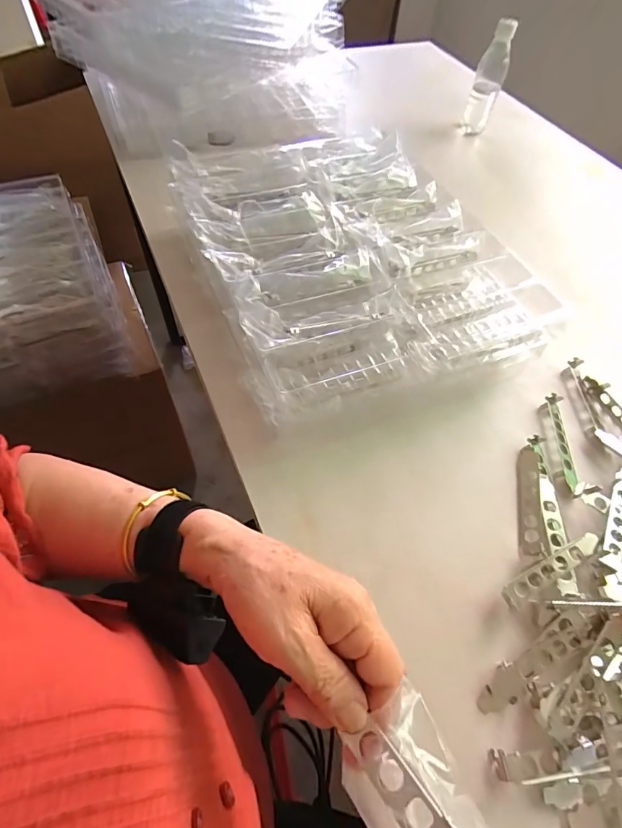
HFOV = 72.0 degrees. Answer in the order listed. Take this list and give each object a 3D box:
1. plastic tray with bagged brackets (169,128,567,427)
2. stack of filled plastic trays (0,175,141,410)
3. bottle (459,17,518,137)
[{"bbox_3d":[0.047,-0.212,0.545,0.369,0.085,0.424,-17,60,-13],"label":"plastic tray with bagged brackets"},{"bbox_3d":[-0.557,-0.224,0.784,0.347,0.179,0.403,-22,61,-16],"label":"stack of filled plastic trays"},{"bbox_3d":[0.339,-0.634,0.832,0.053,0.205,0.053,18,58,8],"label":"bottle"}]

